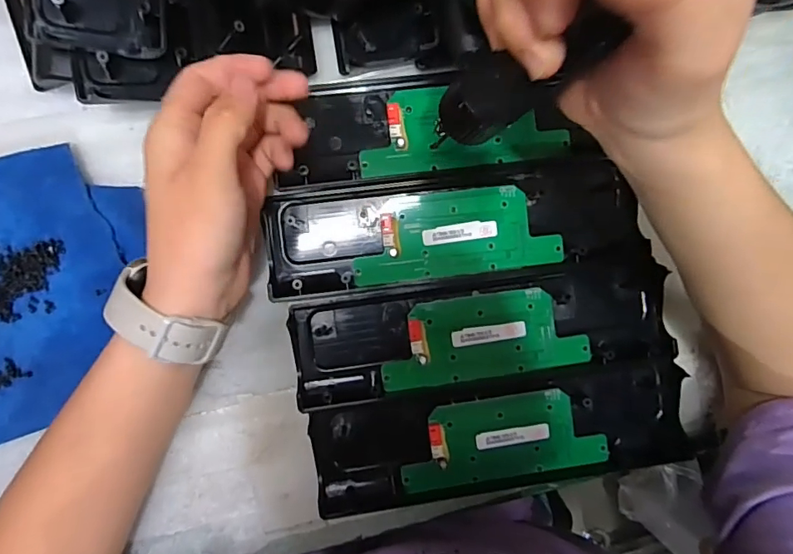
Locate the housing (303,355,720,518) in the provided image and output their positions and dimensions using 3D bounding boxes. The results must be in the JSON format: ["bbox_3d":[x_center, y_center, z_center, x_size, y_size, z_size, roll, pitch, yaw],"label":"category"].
[{"bbox_3d":[0.082,0.110,0.325,0.266,0.018,0.074,-7,91,-3],"label":"housing"}]

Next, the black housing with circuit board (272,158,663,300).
[{"bbox_3d":[0.040,-0.032,0.315,0.243,0.015,0.070,-7,91,-3],"label":"black housing with circuit board"}]

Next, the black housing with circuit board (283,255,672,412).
[{"bbox_3d":[0.059,0.040,0.321,0.247,0.015,0.080,-4,91,-3],"label":"black housing with circuit board"}]

